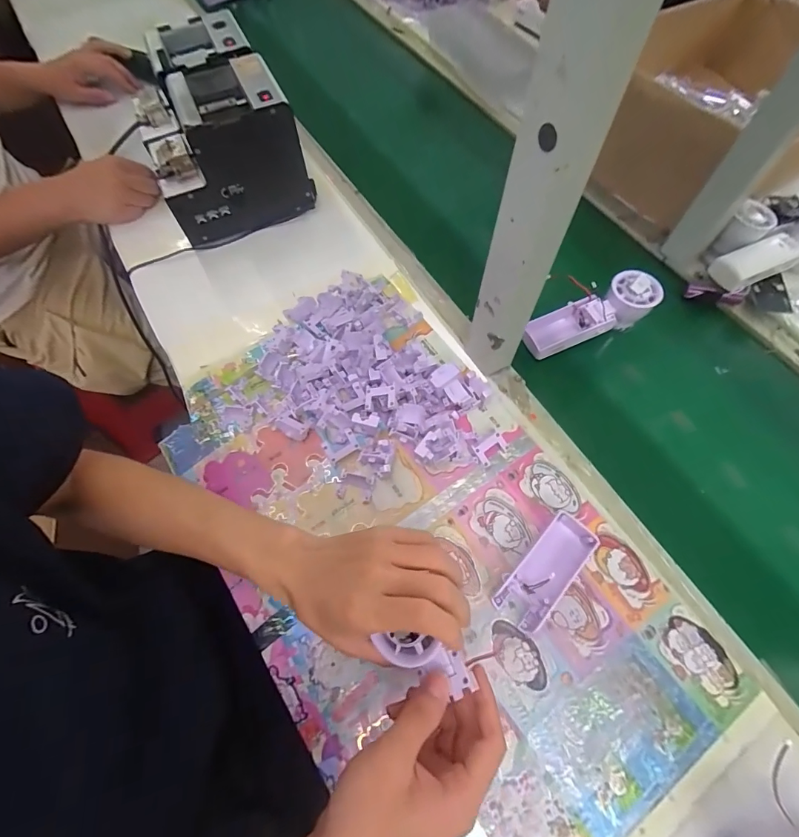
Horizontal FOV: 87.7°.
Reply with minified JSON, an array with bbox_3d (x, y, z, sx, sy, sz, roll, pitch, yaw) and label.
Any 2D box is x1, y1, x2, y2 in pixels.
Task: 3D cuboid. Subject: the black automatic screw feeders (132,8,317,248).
[{"bbox_3d":[-0.265,-0.411,0.598,0.182,0.165,0.281,-24,68,-10],"label":"black automatic screw feeders"}]

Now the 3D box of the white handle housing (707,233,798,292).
[{"bbox_3d":[0.463,-0.202,0.541,0.115,0.031,0.047,-21,67,-9],"label":"white handle housing"}]

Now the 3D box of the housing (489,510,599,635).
[{"bbox_3d":[0.136,0.142,0.387,0.106,0.026,0.046,-42,72,-17],"label":"housing"}]

